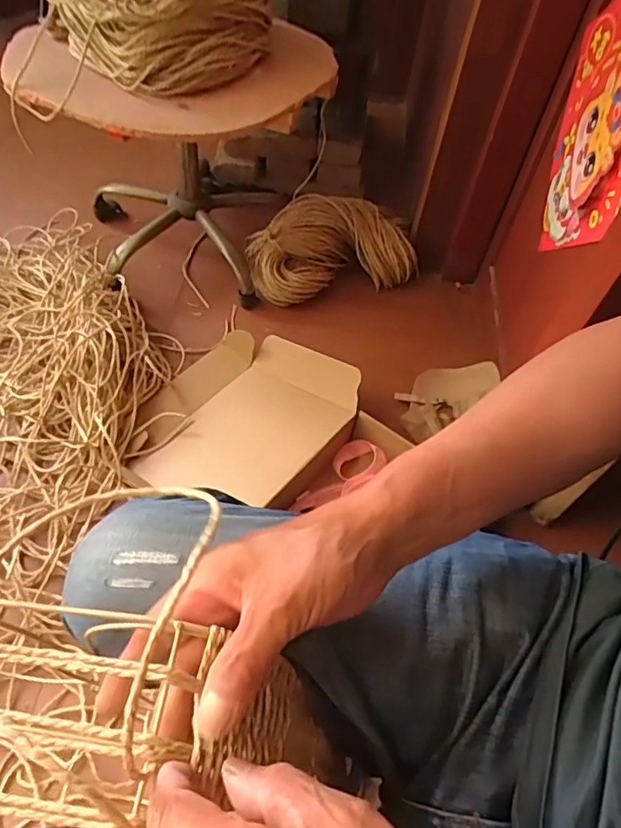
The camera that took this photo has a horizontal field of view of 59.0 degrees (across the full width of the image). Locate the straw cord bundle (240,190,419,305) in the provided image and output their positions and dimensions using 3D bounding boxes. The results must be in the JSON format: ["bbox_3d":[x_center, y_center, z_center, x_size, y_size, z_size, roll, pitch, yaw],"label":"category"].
[{"bbox_3d":[0.057,-0.363,1.200,0.382,0.155,0.159,-14,57,-15],"label":"straw cord bundle"}]

